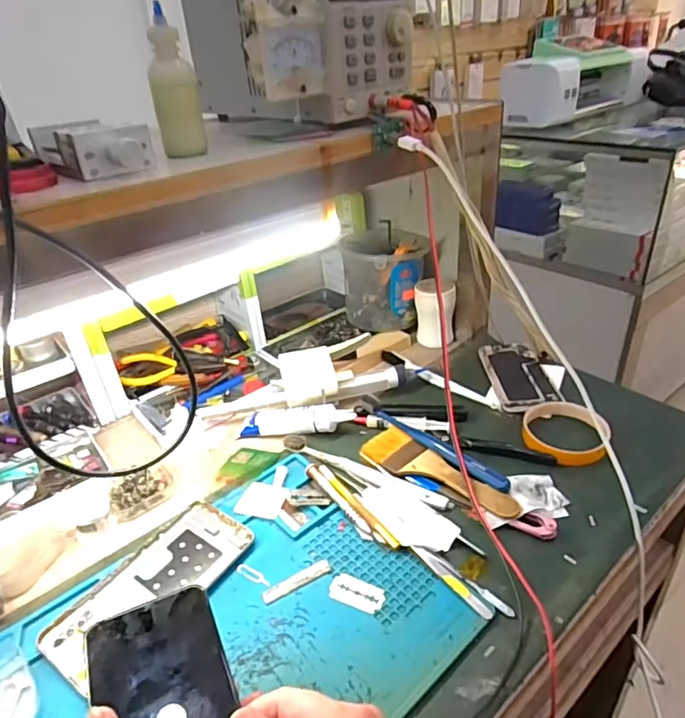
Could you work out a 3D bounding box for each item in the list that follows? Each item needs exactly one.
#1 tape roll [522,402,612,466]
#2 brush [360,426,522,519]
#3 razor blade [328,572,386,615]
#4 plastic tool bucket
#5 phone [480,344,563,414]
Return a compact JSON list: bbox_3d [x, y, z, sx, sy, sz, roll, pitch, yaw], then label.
[{"bbox_3d":[0.227,0.073,0.538,0.083,0.022,0.081,-3,31,2],"label":"tape roll"},{"bbox_3d":[0.084,0.113,0.500,0.056,0.009,0.161,-26,37,-31],"label":"brush"},{"bbox_3d":[0.011,0.182,0.411,0.044,0.004,0.023,11,35,24],"label":"razor blade"},{"bbox_3d":[0.053,-0.113,0.752,0.103,0.115,0.106,-6,31,-2],"label":"plastic tool bucket"},{"bbox_3d":[0.214,0.018,0.650,0.069,0.010,0.145,-3,31,2],"label":"phone"}]

